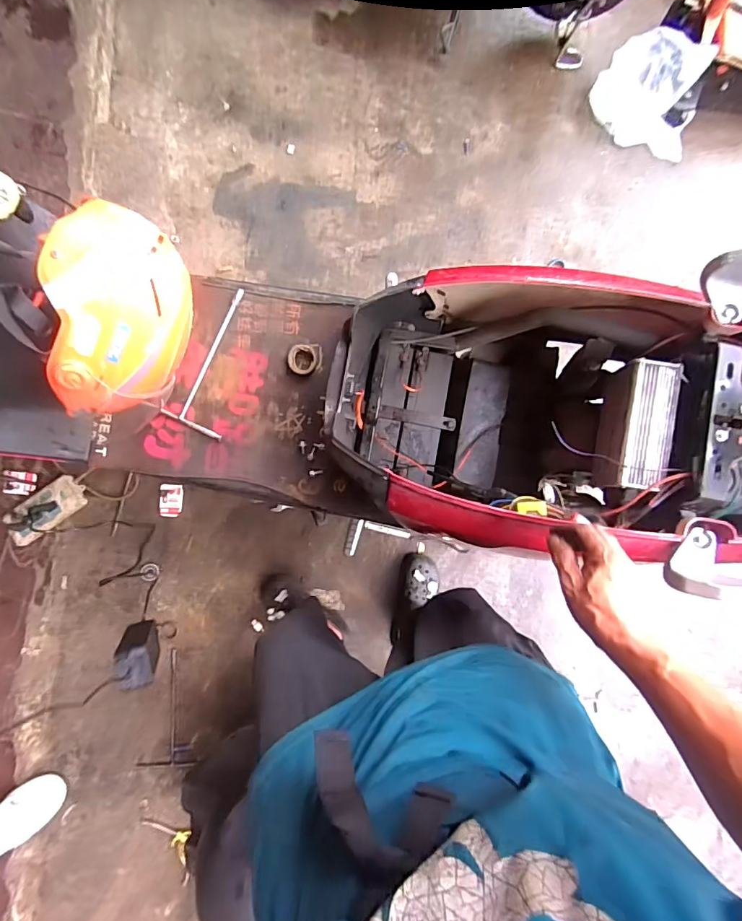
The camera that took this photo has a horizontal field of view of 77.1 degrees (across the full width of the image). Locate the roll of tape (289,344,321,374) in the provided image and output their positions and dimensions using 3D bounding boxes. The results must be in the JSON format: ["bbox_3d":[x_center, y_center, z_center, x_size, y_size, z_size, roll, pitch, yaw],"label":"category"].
[{"bbox_3d":[-0.119,-0.181,0.831,0.058,0.014,0.053,-2,85,0],"label":"roll of tape"}]

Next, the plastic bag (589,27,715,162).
[{"bbox_3d":[0.772,-0.992,1.259,0.317,0.175,0.185,41,85,3],"label":"plastic bag"}]

